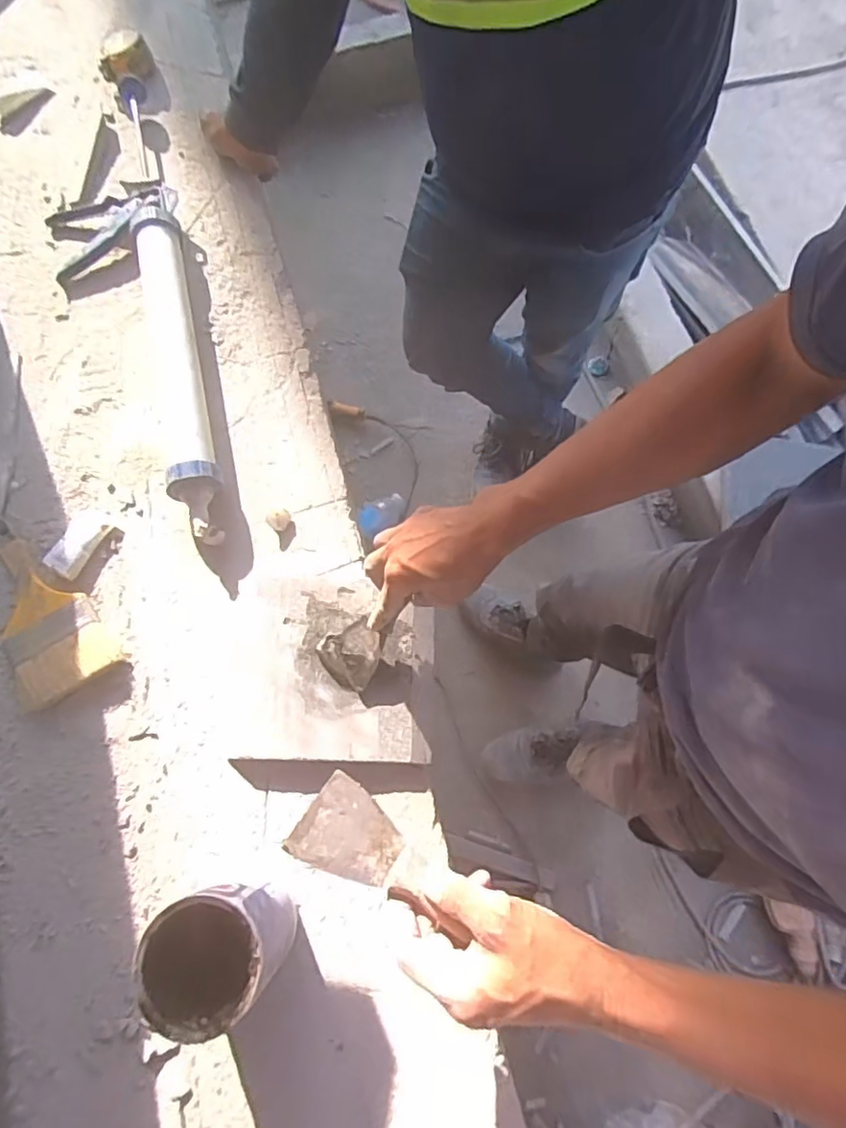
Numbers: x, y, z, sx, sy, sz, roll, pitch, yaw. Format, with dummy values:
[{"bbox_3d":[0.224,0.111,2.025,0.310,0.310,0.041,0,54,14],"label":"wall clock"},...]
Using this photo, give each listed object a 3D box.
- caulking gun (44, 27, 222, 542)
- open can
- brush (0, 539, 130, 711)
[{"bbox_3d":[-0.398,-0.416,0.769,0.163,0.080,0.853,-16,73,-3],"label":"caulking gun"},{"bbox_3d":[-0.174,0.329,0.514,0.097,0.118,0.096,-1,73,2],"label":"open can"},{"bbox_3d":[-0.432,0.061,0.654,0.106,0.026,0.195,-40,75,-10],"label":"brush"}]

